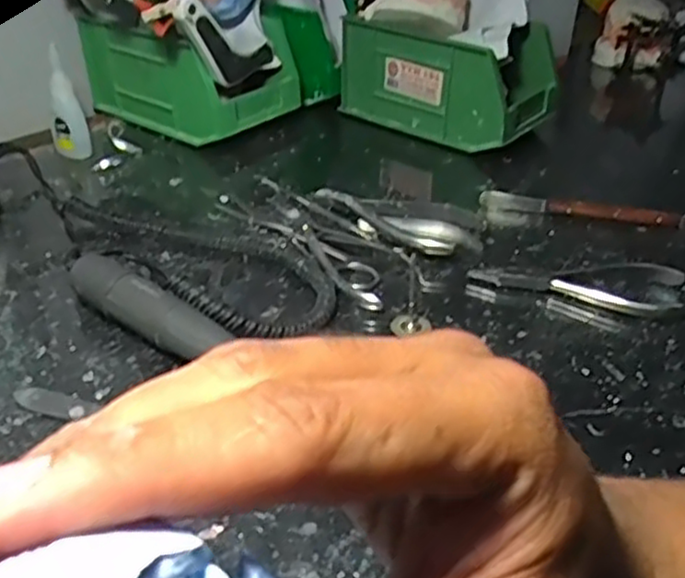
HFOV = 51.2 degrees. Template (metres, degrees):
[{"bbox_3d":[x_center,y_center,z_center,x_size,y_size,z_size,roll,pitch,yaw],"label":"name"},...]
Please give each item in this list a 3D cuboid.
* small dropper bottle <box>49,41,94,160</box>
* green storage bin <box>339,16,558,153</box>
[{"bbox_3d":[-0.214,-0.142,0.552,0.025,0.082,0.027,-14,38,-22],"label":"small dropper bottle"},{"bbox_3d":[0.095,-0.188,0.628,0.169,0.085,0.095,27,42,32],"label":"green storage bin"}]

